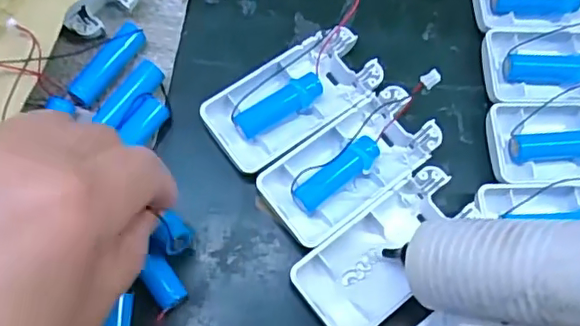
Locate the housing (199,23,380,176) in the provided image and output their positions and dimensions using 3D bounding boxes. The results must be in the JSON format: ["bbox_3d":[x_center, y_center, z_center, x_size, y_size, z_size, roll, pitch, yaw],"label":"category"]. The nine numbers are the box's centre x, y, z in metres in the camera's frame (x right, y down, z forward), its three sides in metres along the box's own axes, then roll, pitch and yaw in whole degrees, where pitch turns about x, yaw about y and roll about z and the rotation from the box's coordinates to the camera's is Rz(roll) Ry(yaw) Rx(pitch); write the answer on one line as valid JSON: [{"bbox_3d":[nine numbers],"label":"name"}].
[{"bbox_3d":[0.003,-0.034,0.303,0.090,0.014,0.047,-35,76,-16],"label":"housing"}]

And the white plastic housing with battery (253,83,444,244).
[{"bbox_3d":[0.031,0.001,0.294,0.091,0.012,0.045,-35,76,-16],"label":"white plastic housing with battery"}]

